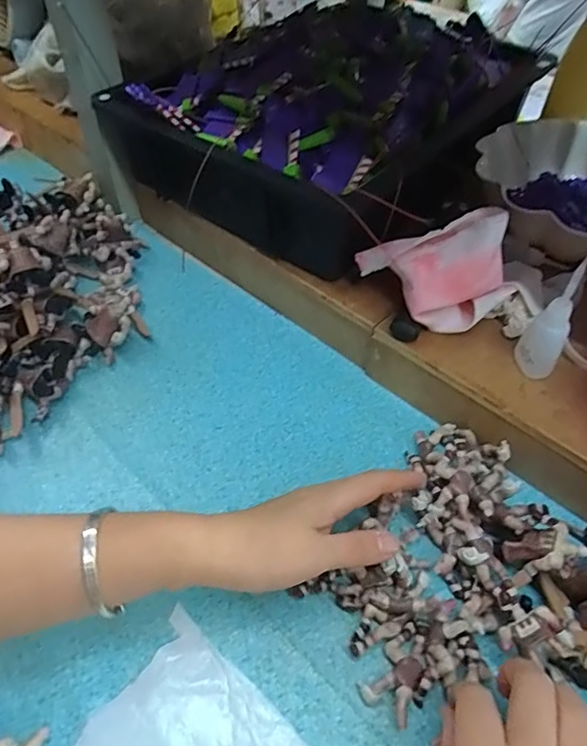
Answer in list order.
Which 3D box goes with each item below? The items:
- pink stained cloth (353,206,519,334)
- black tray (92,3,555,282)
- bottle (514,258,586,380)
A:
[{"bbox_3d":[0.113,-0.080,0.416,0.127,0.091,0.055,14,50,11],"label":"pink stained cloth"},{"bbox_3d":[0.026,-0.259,0.537,0.312,0.118,0.318,37,58,26],"label":"black tray"},{"bbox_3d":[0.188,-0.039,0.371,0.029,0.107,0.025,27,54,21],"label":"bottle"}]

